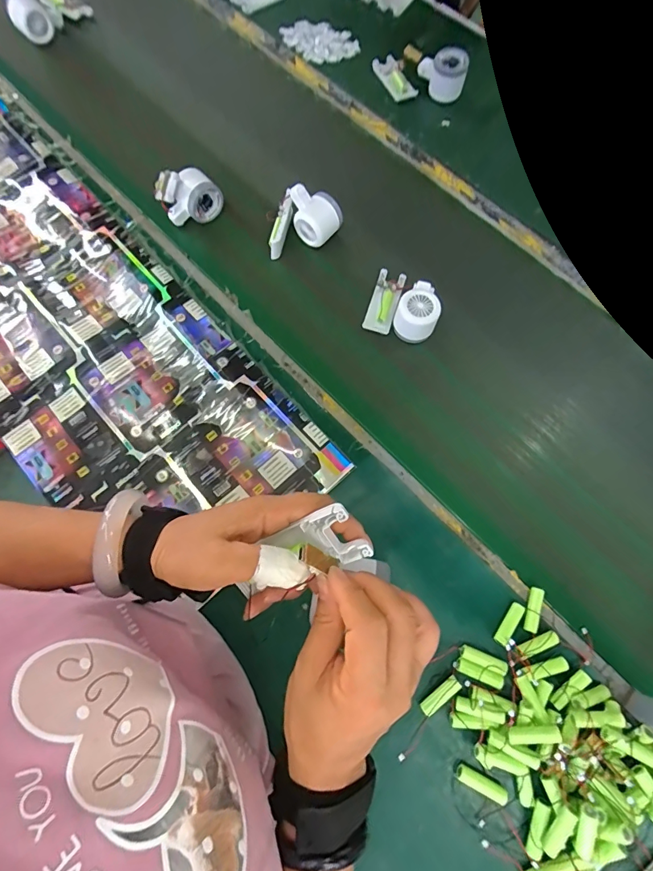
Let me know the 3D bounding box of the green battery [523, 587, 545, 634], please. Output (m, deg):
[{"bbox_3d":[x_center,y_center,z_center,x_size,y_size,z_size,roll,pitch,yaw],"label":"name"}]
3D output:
[{"bbox_3d":[0.240,0.202,0.481,0.014,0.014,0.050,21,73,5],"label":"green battery"}]

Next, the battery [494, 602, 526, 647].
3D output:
[{"bbox_3d":[0.209,0.215,0.473,0.015,0.014,0.051,37,75,10],"label":"battery"}]

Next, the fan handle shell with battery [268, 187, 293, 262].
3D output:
[{"bbox_3d":[-0.069,-0.317,0.628,0.024,0.022,0.093,16,99,3],"label":"fan handle shell with battery"}]

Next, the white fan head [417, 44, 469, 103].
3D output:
[{"bbox_3d":[0.203,-0.636,0.730,0.085,0.053,0.057,12,73,2],"label":"white fan head"}]

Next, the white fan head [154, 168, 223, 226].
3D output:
[{"bbox_3d":[-0.213,-0.372,0.640,0.092,0.065,0.053,-19,74,-7],"label":"white fan head"}]

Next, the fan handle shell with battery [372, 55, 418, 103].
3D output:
[{"bbox_3d":[0.122,-0.651,0.757,0.050,0.012,0.112,-19,74,-8],"label":"fan handle shell with battery"}]

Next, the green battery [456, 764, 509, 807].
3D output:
[{"bbox_3d":[0.158,0.357,0.424,0.050,0.012,0.015,26,74,6],"label":"green battery"}]

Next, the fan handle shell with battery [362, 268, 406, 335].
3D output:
[{"bbox_3d":[0.087,-0.201,0.617,0.040,0.018,0.102,17,73,4],"label":"fan handle shell with battery"}]

